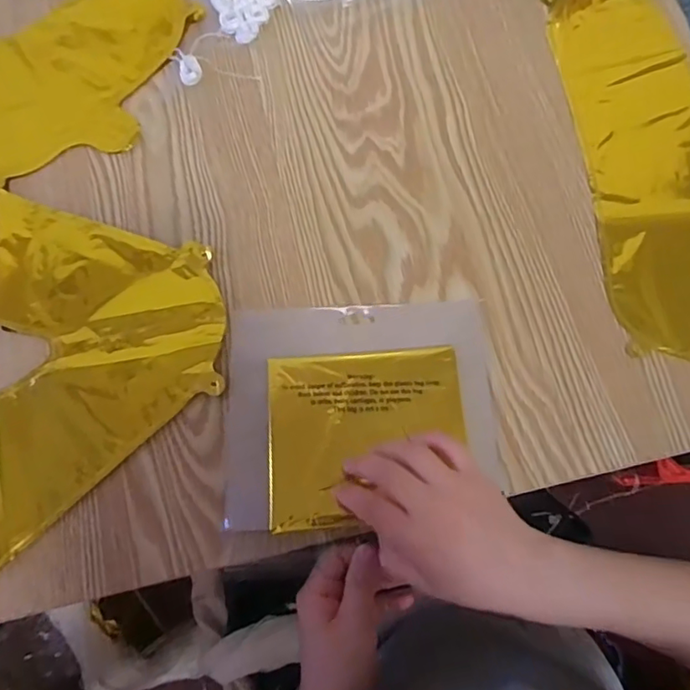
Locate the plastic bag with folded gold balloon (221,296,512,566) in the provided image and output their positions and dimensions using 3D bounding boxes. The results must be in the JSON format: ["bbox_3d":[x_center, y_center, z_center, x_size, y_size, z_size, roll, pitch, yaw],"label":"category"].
[{"bbox_3d":[0.013,0.053,0.416,0.196,0.013,0.175,-2,74,-2],"label":"plastic bag with folded gold balloon"}]

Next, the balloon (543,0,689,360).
[{"bbox_3d":[0.292,-0.158,0.477,0.183,0.008,0.398,-5,74,-2],"label":"balloon"}]

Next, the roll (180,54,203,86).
[{"bbox_3d":[-0.134,-0.240,0.496,0.019,0.006,0.029,-8,74,-3],"label":"roll"}]

